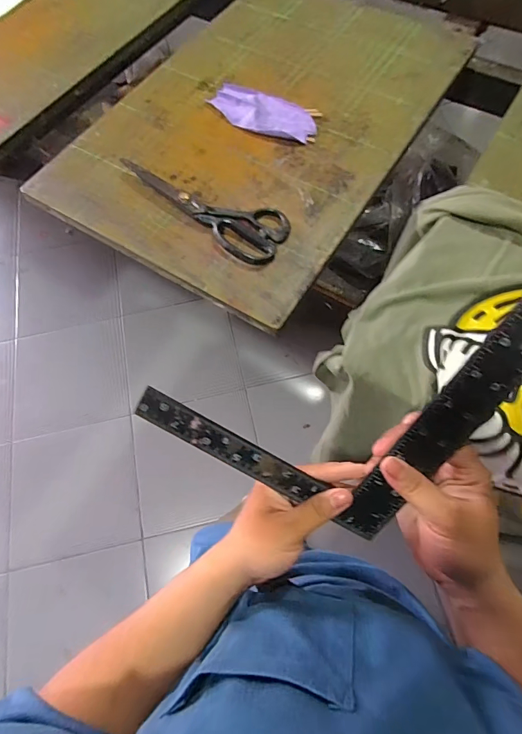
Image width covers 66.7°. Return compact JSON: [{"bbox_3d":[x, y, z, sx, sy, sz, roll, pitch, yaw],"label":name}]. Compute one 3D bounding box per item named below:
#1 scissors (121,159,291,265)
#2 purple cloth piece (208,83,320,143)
[{"bbox_3d":[-0.082,-0.194,0.482,0.236,0.021,0.078,25,69,13],"label":"scissors"},{"bbox_3d":[0.002,-0.355,0.555,0.161,0.010,0.074,35,71,16],"label":"purple cloth piece"}]

